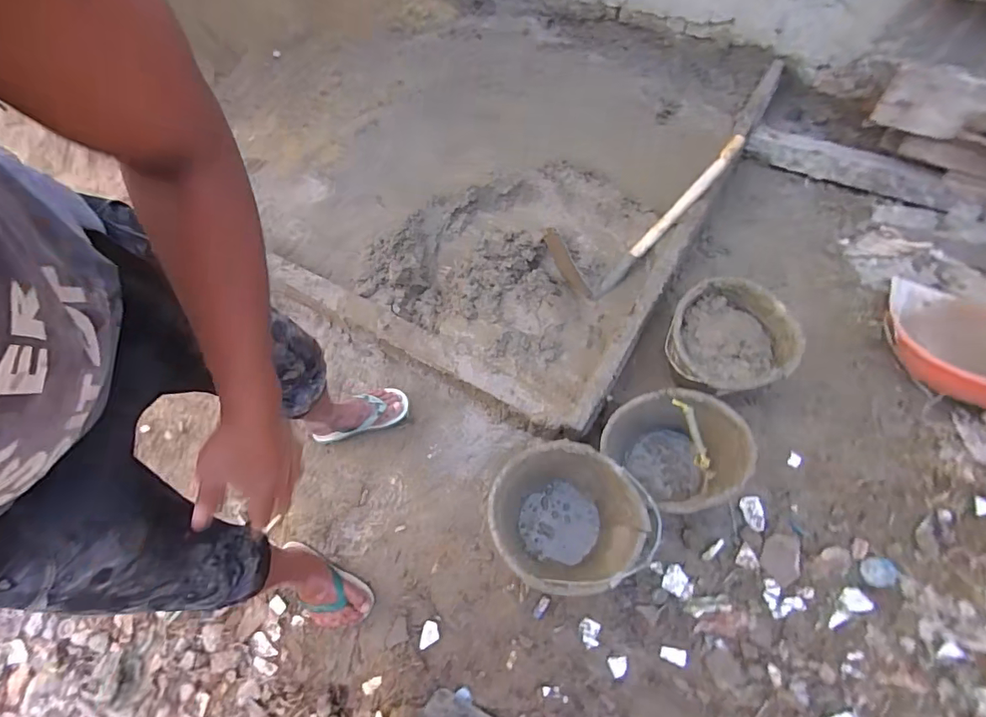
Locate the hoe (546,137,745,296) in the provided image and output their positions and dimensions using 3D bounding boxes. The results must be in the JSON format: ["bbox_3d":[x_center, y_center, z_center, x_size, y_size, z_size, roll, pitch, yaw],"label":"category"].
[{"bbox_3d":[0.435,-0.476,1.450,0.265,0.171,0.659,39,68,24],"label":"hoe"}]

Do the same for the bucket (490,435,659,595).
[{"bbox_3d":[0.154,0.358,1.009,0.295,0.228,0.277,-1,58,2],"label":"bucket"}]

